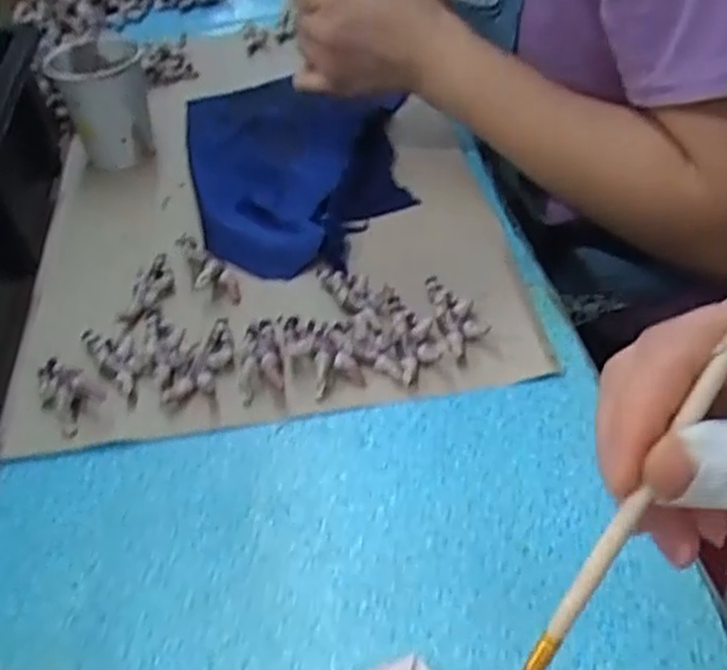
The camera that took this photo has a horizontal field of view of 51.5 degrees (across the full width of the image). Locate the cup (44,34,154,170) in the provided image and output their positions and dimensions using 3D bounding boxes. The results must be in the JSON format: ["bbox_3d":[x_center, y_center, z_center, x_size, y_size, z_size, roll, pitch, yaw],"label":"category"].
[{"bbox_3d":[-0.200,-0.189,0.597,0.075,0.078,0.079,-24,46,-22],"label":"cup"}]

